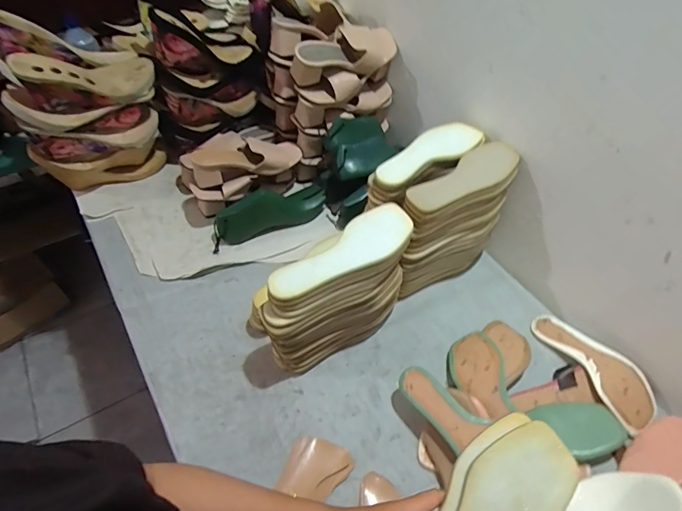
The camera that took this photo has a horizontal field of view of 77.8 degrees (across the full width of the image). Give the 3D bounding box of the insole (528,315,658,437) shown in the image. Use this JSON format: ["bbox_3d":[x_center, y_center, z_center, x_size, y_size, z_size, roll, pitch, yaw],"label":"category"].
[{"bbox_3d":[0.423,0.182,0.712,0.084,0.045,0.226,-19,53,-19],"label":"insole"}]

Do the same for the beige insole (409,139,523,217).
[{"bbox_3d":[0.209,-0.130,0.700,0.227,0.019,0.073,-31,58,-27],"label":"beige insole"}]

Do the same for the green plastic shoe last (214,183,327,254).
[{"bbox_3d":[-0.153,-0.101,0.885,0.255,0.083,0.070,-21,54,-21],"label":"green plastic shoe last"}]

